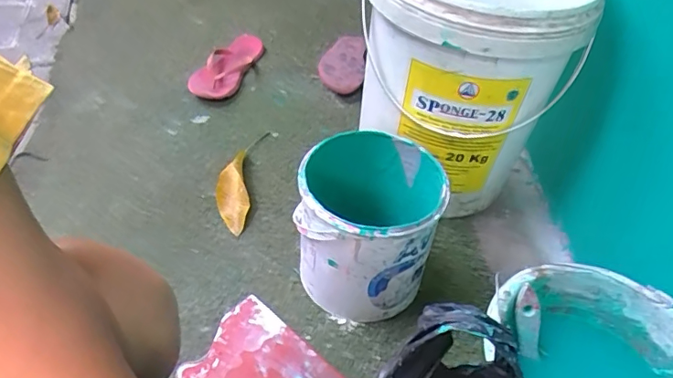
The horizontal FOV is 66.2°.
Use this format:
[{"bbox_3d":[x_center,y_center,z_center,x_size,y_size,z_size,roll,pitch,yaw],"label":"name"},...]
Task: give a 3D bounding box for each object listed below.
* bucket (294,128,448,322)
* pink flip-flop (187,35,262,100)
[{"bbox_3d":[0.039,0.046,0.705,0.175,0.195,0.201,15,46,7],"label":"bucket"},{"bbox_3d":[-0.232,-0.259,1.080,0.096,0.034,0.220,16,46,8],"label":"pink flip-flop"}]

